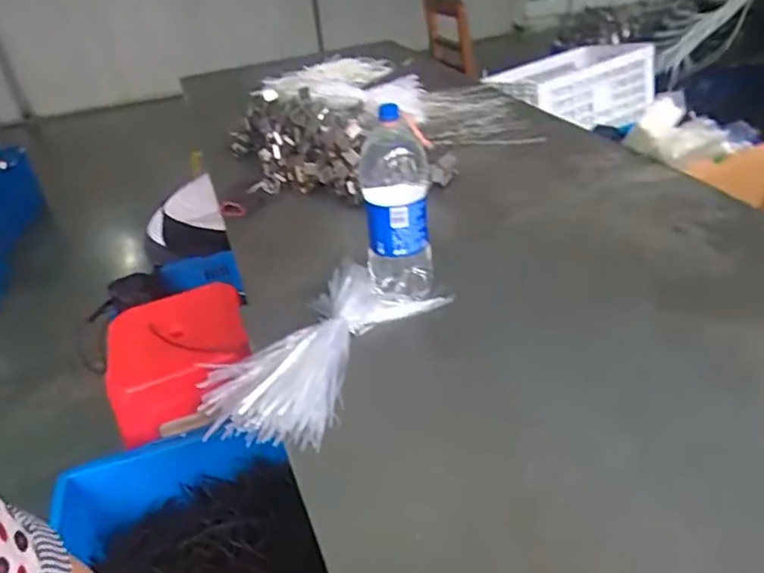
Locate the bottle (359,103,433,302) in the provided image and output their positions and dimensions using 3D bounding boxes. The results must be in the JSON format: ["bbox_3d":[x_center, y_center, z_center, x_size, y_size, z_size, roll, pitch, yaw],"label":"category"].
[{"bbox_3d":[0.023,-0.117,0.932,0.106,0.316,0.109,-7,34,0],"label":"bottle"}]

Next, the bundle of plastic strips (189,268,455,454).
[{"bbox_3d":[-0.100,0.089,0.906,0.248,0.069,0.384,14,39,27],"label":"bundle of plastic strips"}]

